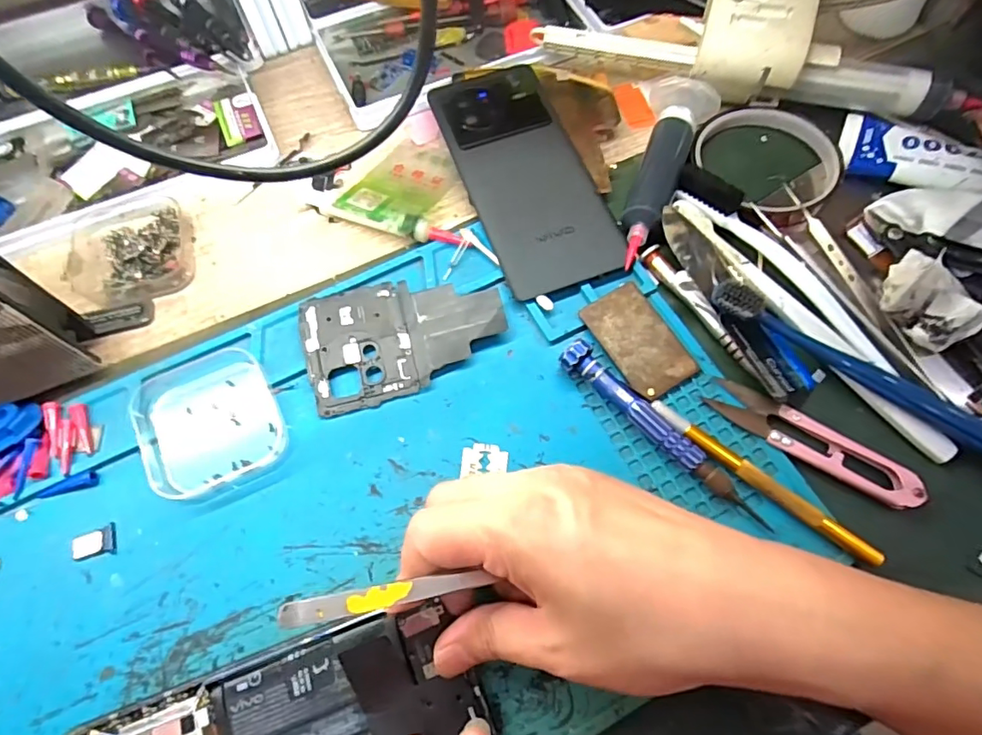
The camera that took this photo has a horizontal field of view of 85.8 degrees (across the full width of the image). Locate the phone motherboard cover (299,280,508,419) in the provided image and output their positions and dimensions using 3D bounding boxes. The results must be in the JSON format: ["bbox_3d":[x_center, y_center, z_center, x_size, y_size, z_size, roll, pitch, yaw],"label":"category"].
[{"bbox_3d":[-0.046,-0.018,0.281,0.104,0.005,0.064,-15,75,-2],"label":"phone motherboard cover"}]

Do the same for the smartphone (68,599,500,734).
[{"bbox_3d":[-0.084,0.150,0.209,0.160,0.015,0.070,-24,69,-6],"label":"smartphone"}]

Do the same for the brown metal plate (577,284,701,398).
[{"bbox_3d":[0.079,-0.015,0.280,0.038,0.005,0.060,-27,69,-10],"label":"brown metal plate"}]

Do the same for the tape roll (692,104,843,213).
[{"bbox_3d":[0.173,-0.132,0.324,0.078,0.015,0.084,0,67,1],"label":"tape roll"}]

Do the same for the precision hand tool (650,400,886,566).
[{"bbox_3d":[0.125,0.052,0.247,0.113,0.012,0.008,38,73,15],"label":"precision hand tool"}]

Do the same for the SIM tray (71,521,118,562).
[{"bbox_3d":[-0.185,0.082,0.247,0.019,0.004,0.013,-15,68,-5],"label":"SIM tray"}]

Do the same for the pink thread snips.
[{"bbox_3d":[0.156,0.036,0.255,0.097,0.008,0.022,33,72,14],"label":"pink thread snips"}]

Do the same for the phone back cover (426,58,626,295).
[{"bbox_3d":[0.020,-0.119,0.318,0.071,0.013,0.162,-19,68,-7],"label":"phone back cover"}]

